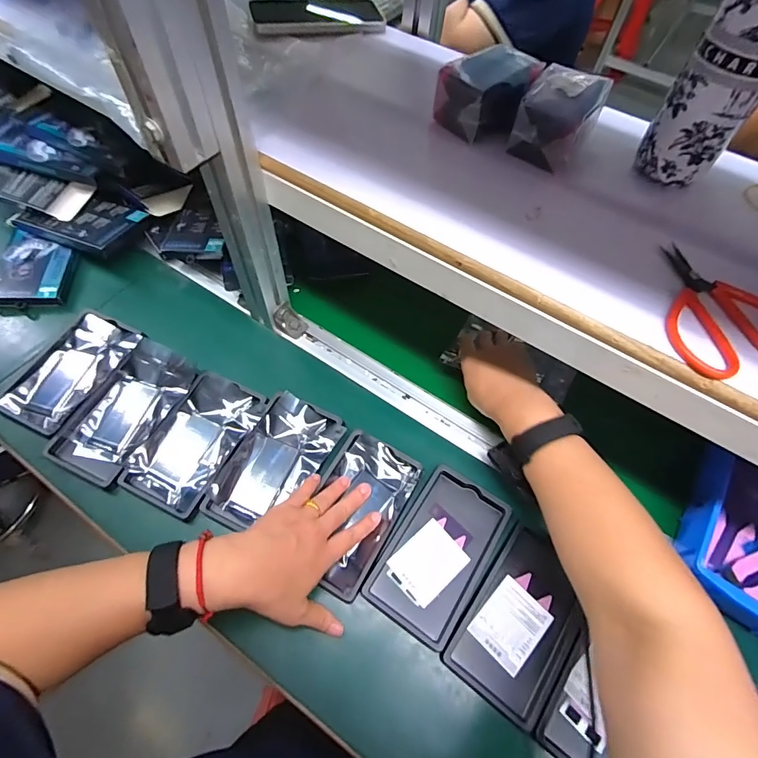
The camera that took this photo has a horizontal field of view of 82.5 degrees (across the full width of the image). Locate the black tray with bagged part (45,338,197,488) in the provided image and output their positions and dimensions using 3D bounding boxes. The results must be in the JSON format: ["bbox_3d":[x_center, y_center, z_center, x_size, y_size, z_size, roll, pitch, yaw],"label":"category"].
[{"bbox_3d":[-0.296,0.033,0.511,0.098,0.017,0.171,25,62,11],"label":"black tray with bagged part"}]

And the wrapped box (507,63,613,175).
[{"bbox_3d":[0.172,-0.252,0.417,0.067,0.054,0.098,27,60,11],"label":"wrapped box"}]

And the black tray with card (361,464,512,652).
[{"bbox_3d":[0.064,0.179,0.453,0.093,0.019,0.160,31,63,14],"label":"black tray with card"}]

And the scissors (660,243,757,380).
[{"bbox_3d":[0.258,-0.056,0.339,0.092,0.014,0.119,-8,60,-10],"label":"scissors"}]

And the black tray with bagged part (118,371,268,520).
[{"bbox_3d":[-0.208,0.068,0.492,0.095,0.011,0.155,24,62,10],"label":"black tray with bagged part"}]

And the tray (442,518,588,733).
[{"bbox_3d":[0.141,0.234,0.423,0.093,0.010,0.152,34,64,15],"label":"tray"}]

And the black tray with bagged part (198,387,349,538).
[{"bbox_3d":[-0.113,0.096,0.485,0.095,0.021,0.154,26,62,11],"label":"black tray with bagged part"}]

